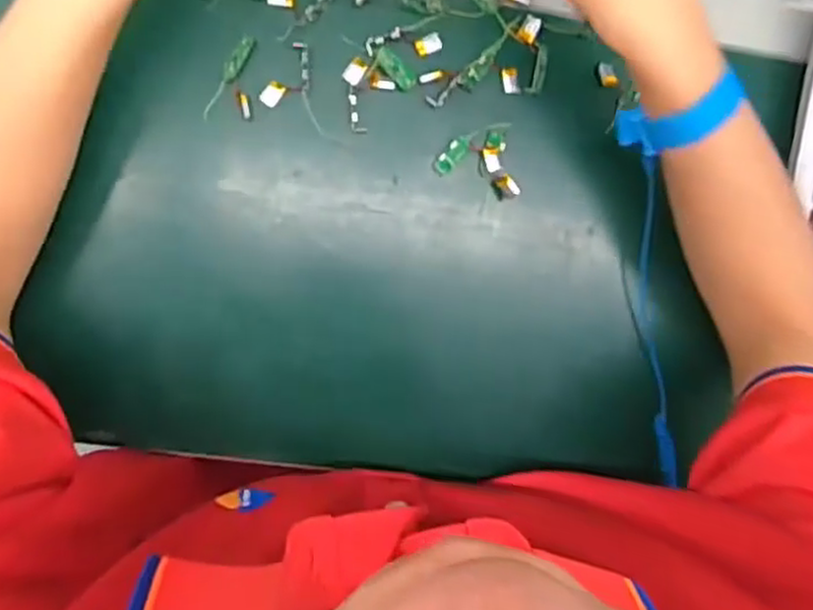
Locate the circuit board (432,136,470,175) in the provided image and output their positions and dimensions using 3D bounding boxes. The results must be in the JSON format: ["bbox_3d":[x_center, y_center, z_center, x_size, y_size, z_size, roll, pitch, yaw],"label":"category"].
[{"bbox_3d":[0.028,-0.093,0.449,0.012,0.004,0.027,42,89,-8],"label":"circuit board"}]

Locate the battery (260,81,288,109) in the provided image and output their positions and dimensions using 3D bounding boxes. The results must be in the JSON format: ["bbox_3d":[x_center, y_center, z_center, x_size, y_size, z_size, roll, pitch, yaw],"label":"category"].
[{"bbox_3d":[-0.080,-0.126,0.432,0.011,0.005,0.016,38,89,-8],"label":"battery"}]

